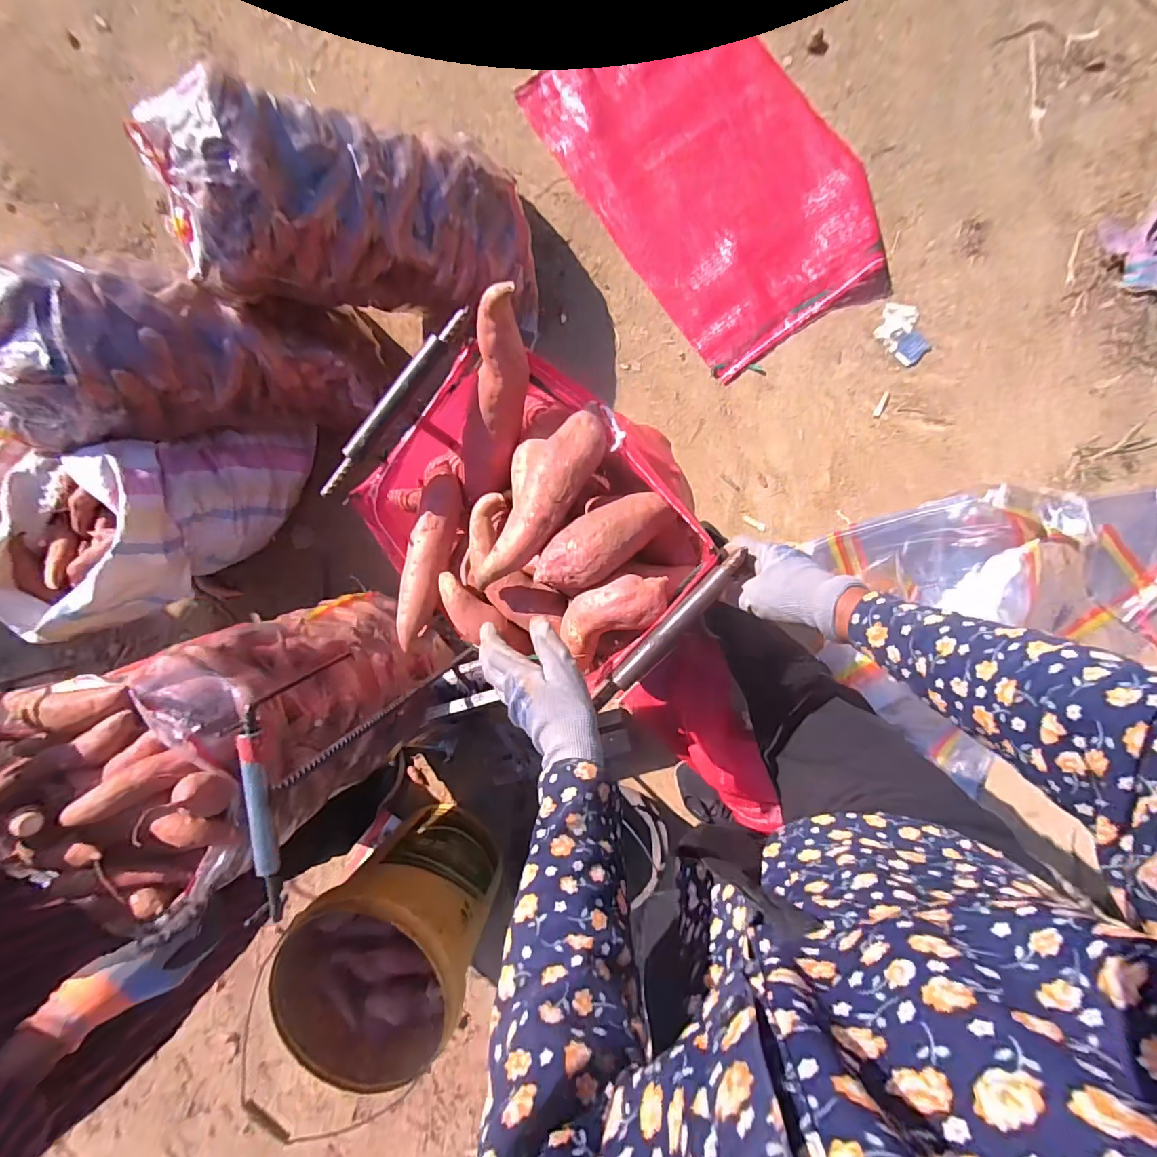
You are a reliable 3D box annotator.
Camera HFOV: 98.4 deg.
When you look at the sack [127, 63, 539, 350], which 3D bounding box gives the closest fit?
[{"bbox_3d":[-0.339,-0.603,0.839,0.587,0.204,0.223,-15,87,-36],"label":"sack"}]

